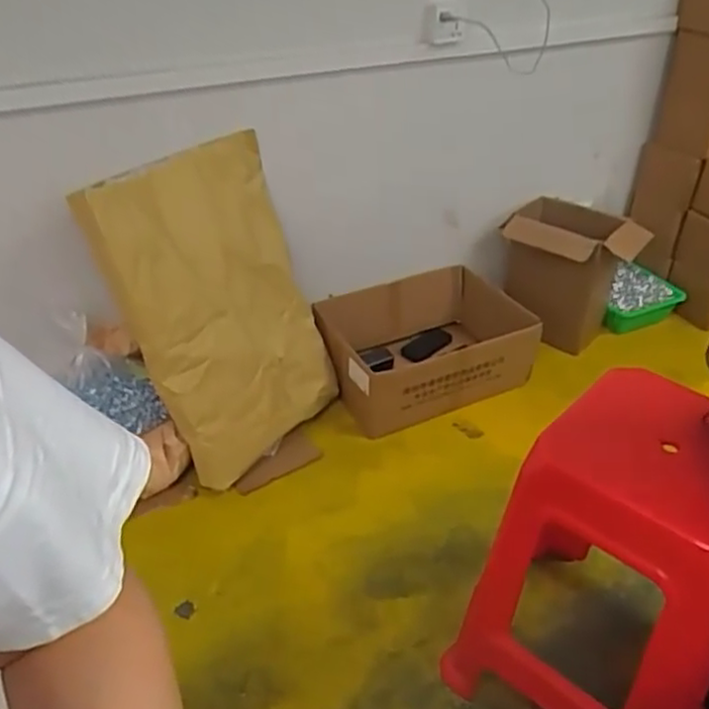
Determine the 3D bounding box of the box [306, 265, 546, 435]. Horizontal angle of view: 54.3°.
[{"bbox_3d":[0.197,-0.028,1.929,0.561,0.208,0.419,-13,38,-17],"label":"box"}]

